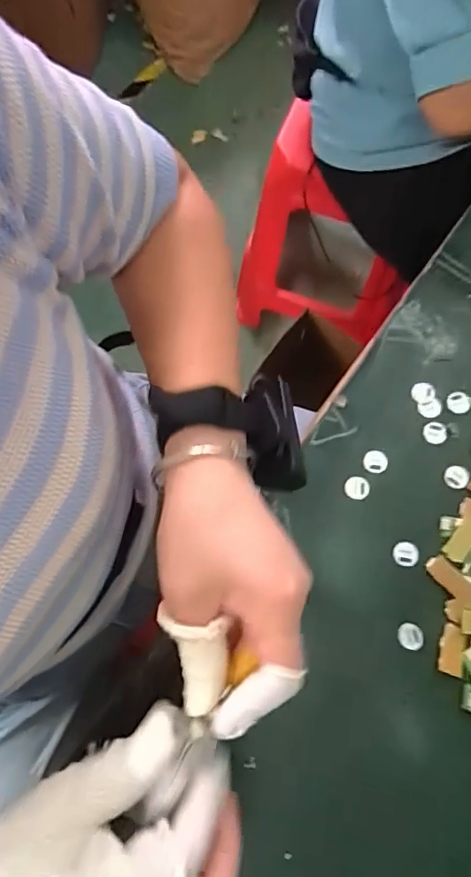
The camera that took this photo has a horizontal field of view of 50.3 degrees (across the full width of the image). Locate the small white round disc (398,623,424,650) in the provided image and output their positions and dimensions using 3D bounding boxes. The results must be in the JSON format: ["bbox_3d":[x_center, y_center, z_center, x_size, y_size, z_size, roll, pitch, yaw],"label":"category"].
[{"bbox_3d":[0.120,0.135,0.341,0.017,0.004,0.016,0,74,0],"label":"small white round disc"}]

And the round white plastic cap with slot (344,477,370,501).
[{"bbox_3d":[0.090,0.037,0.371,0.018,0.004,0.017,0,74,0],"label":"round white plastic cap with slot"}]

